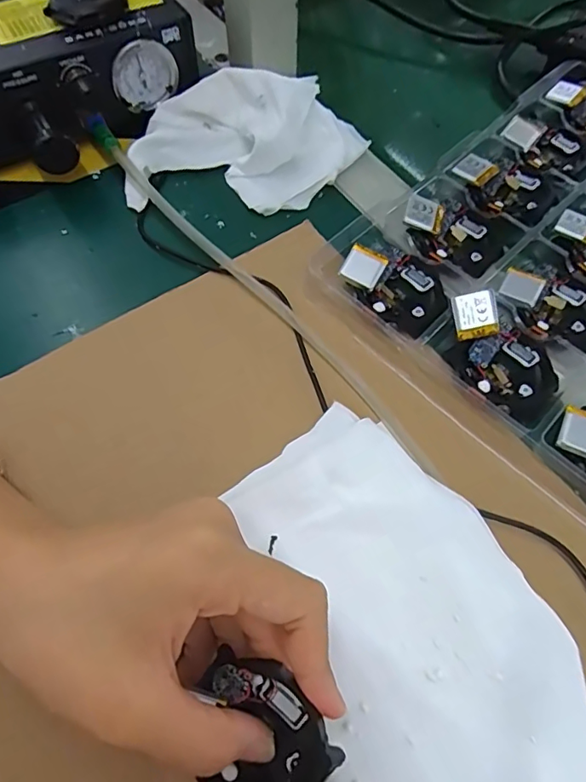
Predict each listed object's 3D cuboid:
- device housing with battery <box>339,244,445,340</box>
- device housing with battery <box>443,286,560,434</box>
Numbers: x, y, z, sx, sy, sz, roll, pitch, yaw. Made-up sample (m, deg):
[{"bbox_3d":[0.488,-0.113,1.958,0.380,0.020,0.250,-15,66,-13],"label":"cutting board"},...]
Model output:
[{"bbox_3d":[0.058,-0.060,0.285,0.057,0.016,0.046,33,67,16],"label":"device housing with battery"},{"bbox_3d":[0.107,-0.018,0.262,0.066,0.024,0.047,36,68,17],"label":"device housing with battery"}]

